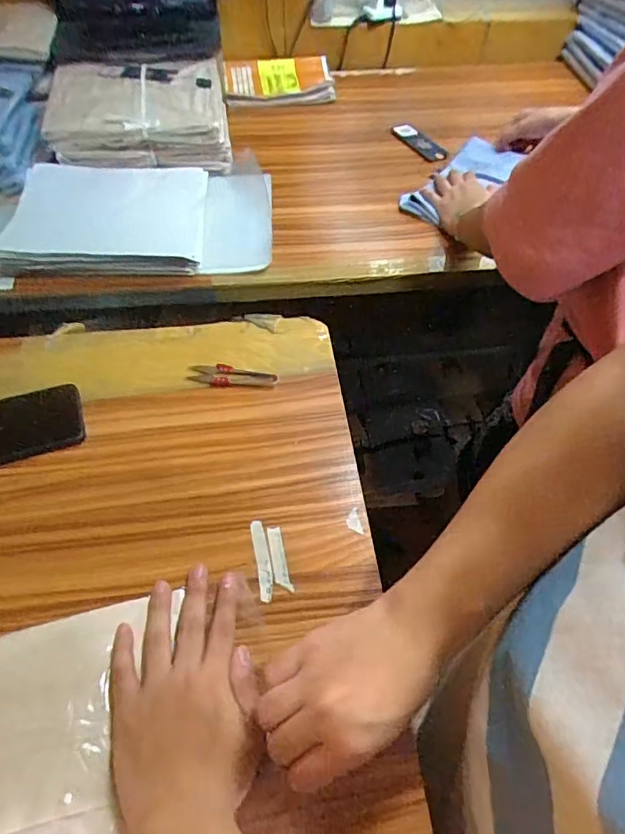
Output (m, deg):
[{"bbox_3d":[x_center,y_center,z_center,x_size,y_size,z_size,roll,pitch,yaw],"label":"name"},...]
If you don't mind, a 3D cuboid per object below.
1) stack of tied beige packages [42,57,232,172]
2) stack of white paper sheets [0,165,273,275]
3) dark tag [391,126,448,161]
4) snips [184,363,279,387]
[{"bbox_3d":[-0.264,-0.460,0.819,0.260,0.087,0.190,-5,55,-7],"label":"stack of tied beige packages"},{"bbox_3d":[-0.228,-0.286,0.733,0.337,0.088,0.217,-2,54,-5],"label":"stack of white paper sheets"},{"bbox_3d":[0.183,-0.472,0.929,0.040,0.006,0.130,-28,59,-20],"label":"dark tag"},{"bbox_3d":[-0.091,-0.047,0.617,0.099,0.007,0.026,2,54,-2],"label":"snips"}]

